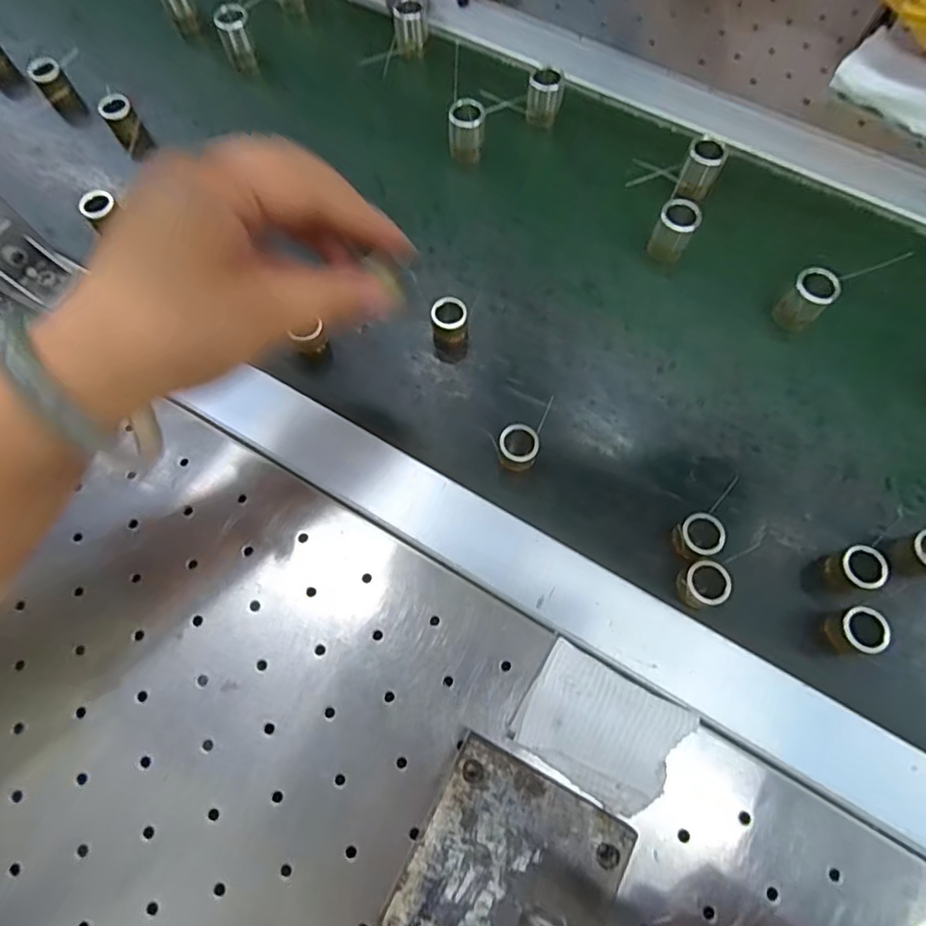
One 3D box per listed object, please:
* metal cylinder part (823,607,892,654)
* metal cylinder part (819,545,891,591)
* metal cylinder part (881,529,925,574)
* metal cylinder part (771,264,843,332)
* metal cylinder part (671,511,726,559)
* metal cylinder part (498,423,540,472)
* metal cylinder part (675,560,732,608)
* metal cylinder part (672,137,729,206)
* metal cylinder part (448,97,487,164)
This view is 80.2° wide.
[{"bbox_3d":[0.183,0.078,0.257,0.019,0.020,0.019,0,70,-1],"label":"metal cylinder part"},{"bbox_3d":[0.188,0.052,0.267,0.021,0.022,0.019,-8,70,-4],"label":"metal cylinder part"},{"bbox_3d":[0.225,0.044,0.269,0.018,0.021,0.020,-15,71,-7],"label":"metal cylinder part"},{"bbox_3d":[0.197,-0.093,0.316,0.021,0.033,0.024,-42,76,-15],"label":"metal cylinder part"},{"bbox_3d":[0.115,0.037,0.273,0.021,0.020,0.020,0,70,-1],"label":"metal cylinder part"},{"bbox_3d":[0.029,-0.007,0.292,0.020,0.021,0.020,0,70,-1],"label":"metal cylinder part"},{"bbox_3d":[0.114,0.058,0.264,0.021,0.018,0.019,-34,74,-13],"label":"metal cylinder part"},{"bbox_3d":[0.150,-0.184,0.350,0.023,0.033,0.021,25,71,8],"label":"metal cylinder part"},{"bbox_3d":[0.002,-0.219,0.367,0.022,0.037,0.017,2,70,-1],"label":"metal cylinder part"}]

